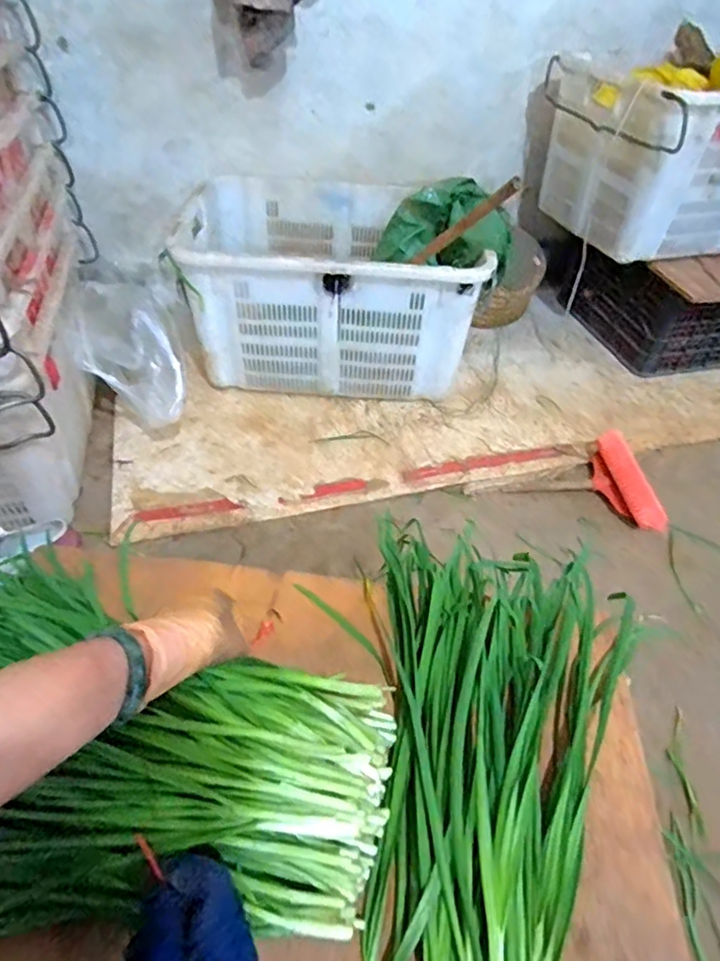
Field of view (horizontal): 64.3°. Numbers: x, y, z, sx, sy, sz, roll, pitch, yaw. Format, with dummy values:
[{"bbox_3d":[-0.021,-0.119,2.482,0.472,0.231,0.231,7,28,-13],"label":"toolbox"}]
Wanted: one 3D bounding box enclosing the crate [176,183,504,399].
[{"bbox_3d":[-0.068,-0.463,1.411,0.645,0.351,0.458,1,41,2],"label":"crate"}]

